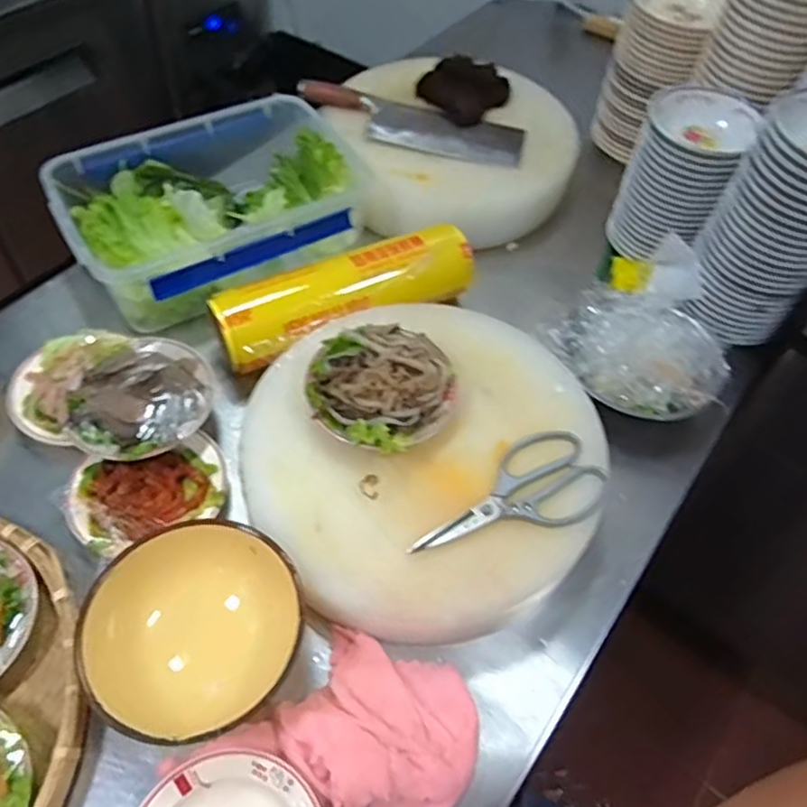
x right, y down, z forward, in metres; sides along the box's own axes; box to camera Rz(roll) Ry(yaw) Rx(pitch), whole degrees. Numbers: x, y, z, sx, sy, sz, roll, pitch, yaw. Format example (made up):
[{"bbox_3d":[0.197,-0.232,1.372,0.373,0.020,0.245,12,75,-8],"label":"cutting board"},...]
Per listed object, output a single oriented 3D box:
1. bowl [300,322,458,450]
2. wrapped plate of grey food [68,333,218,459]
[{"bbox_3d":[-0.019,-0.012,0.692,0.150,0.056,0.144,2,54,-2],"label":"bowl"},{"bbox_3d":[-0.277,-0.003,0.722,0.138,0.035,0.154,7,54,2],"label":"wrapped plate of grey food"}]

